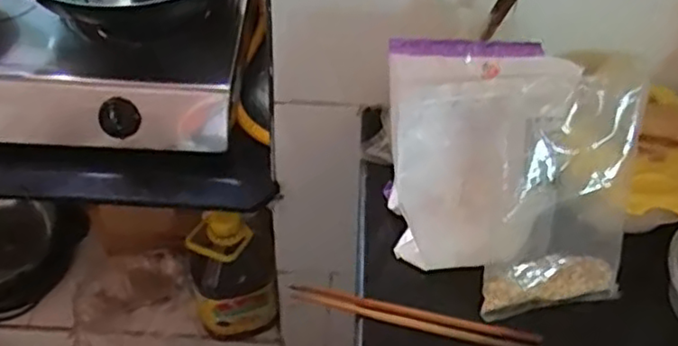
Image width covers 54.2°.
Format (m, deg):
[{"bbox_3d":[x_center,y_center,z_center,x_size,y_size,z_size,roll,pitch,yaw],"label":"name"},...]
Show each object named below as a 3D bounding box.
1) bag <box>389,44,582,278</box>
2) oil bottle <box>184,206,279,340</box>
[{"bbox_3d":[0.118,-0.004,0.587,0.145,0.219,0.038,3,26,4],"label":"bag"},{"bbox_3d":[-0.189,0.177,1.180,0.143,0.321,0.116,-13,54,-13],"label":"oil bottle"}]

